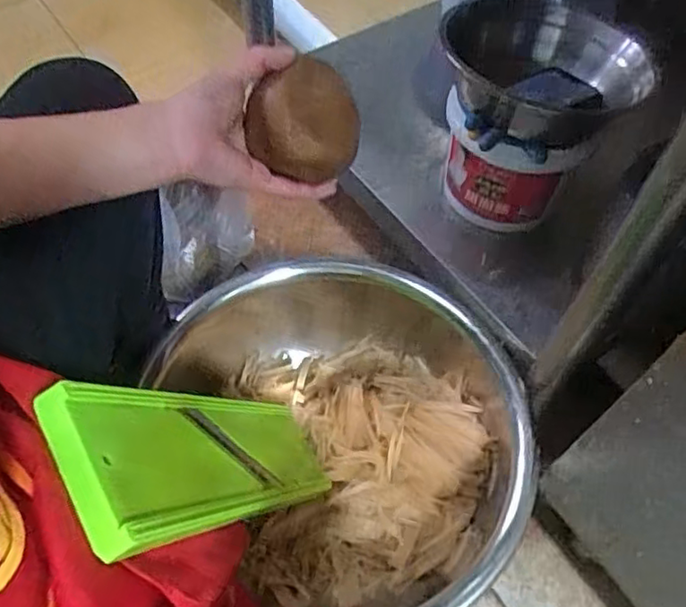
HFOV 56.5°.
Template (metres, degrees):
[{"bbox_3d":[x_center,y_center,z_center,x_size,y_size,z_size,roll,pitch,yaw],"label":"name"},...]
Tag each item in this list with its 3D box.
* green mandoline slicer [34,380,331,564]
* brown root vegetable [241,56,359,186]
[{"bbox_3d":[-0.110,0.147,0.608,0.025,0.434,0.121,-35,72,6],"label":"green mandoline slicer"},{"bbox_3d":[-0.029,-0.161,0.548,0.085,0.093,0.068,0,19,6],"label":"brown root vegetable"}]

